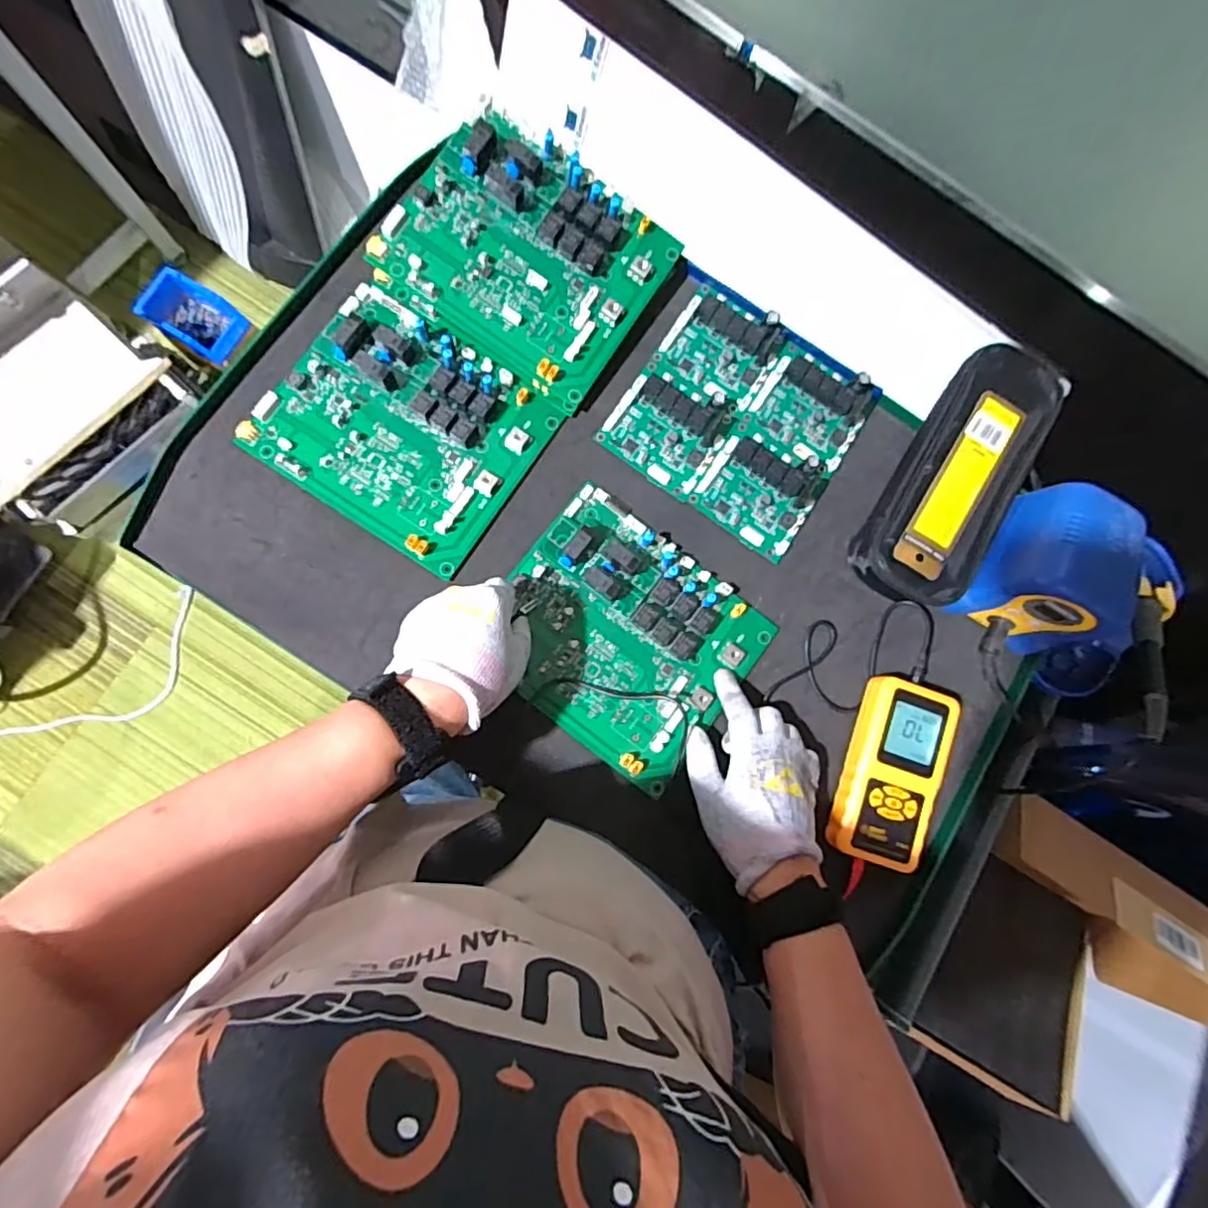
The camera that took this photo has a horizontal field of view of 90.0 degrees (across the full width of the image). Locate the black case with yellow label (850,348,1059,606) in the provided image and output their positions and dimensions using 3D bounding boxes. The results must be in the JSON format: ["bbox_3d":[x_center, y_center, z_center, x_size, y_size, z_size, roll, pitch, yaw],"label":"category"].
[{"bbox_3d":[0.298,-0.107,0.511,0.097,0.044,0.231,31,81,0],"label":"black case with yellow label"}]

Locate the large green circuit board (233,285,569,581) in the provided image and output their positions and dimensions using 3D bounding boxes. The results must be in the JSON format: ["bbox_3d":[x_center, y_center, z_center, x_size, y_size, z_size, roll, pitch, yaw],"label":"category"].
[{"bbox_3d":[-0.161,-0.145,0.488,0.200,0.027,0.172,33,81,1],"label":"large green circuit board"}]

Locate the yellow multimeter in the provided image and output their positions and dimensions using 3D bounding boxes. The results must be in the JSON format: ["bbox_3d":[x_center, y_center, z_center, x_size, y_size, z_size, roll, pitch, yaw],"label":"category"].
[{"bbox_3d":[0.234,0.134,0.482,0.074,0.023,0.142,19,81,-2],"label":"yellow multimeter"}]

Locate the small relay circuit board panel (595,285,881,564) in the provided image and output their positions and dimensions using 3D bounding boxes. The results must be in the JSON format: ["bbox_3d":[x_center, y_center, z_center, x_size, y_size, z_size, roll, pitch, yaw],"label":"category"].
[{"bbox_3d":[0.120,-0.163,0.522,0.187,0.023,0.182,34,81,1],"label":"small relay circuit board panel"}]

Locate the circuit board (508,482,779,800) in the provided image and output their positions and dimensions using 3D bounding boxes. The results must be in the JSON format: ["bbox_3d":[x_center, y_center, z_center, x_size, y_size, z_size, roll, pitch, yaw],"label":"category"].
[{"bbox_3d":[0.017,0.024,0.479,0.194,0.029,0.174,37,81,1],"label":"circuit board"}]

